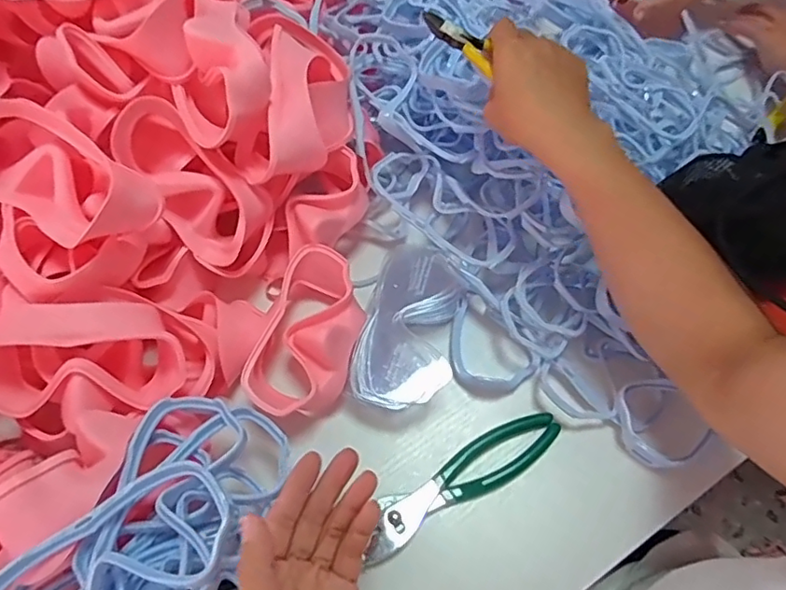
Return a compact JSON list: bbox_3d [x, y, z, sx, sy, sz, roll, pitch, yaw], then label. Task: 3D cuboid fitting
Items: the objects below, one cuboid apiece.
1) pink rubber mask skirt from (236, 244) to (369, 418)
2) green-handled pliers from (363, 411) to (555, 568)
[{"bbox_3d":[-0.071,0.034,0.484,0.084,0.064,0.144,11,63,7],"label":"pink rubber mask skirt"},{"bbox_3d":[0.056,0.146,0.456,0.178,0.013,0.038,-28,65,-13],"label":"green-handled pliers"}]

